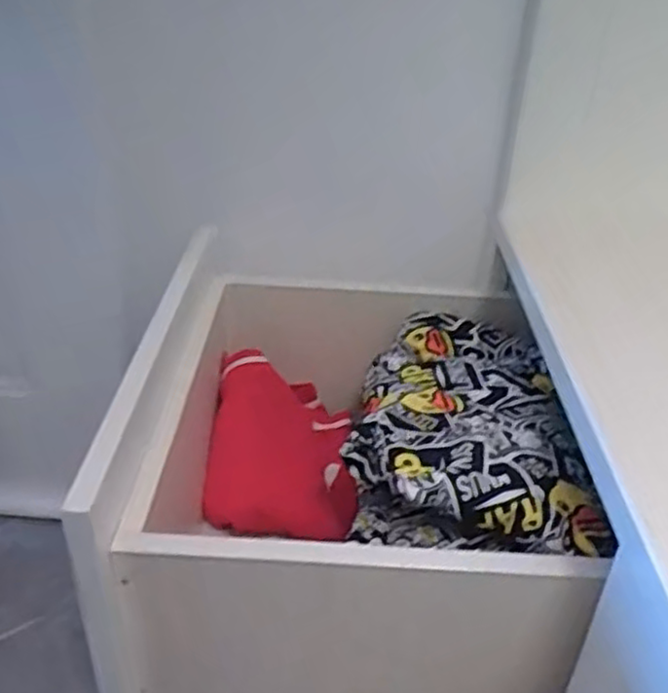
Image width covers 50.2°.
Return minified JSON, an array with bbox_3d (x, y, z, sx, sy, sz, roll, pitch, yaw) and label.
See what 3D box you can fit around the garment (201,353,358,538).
[{"bbox_3d":[-0.064,0.115,0.888,0.178,0.158,0.196,1,31,-6],"label":"garment"}]

